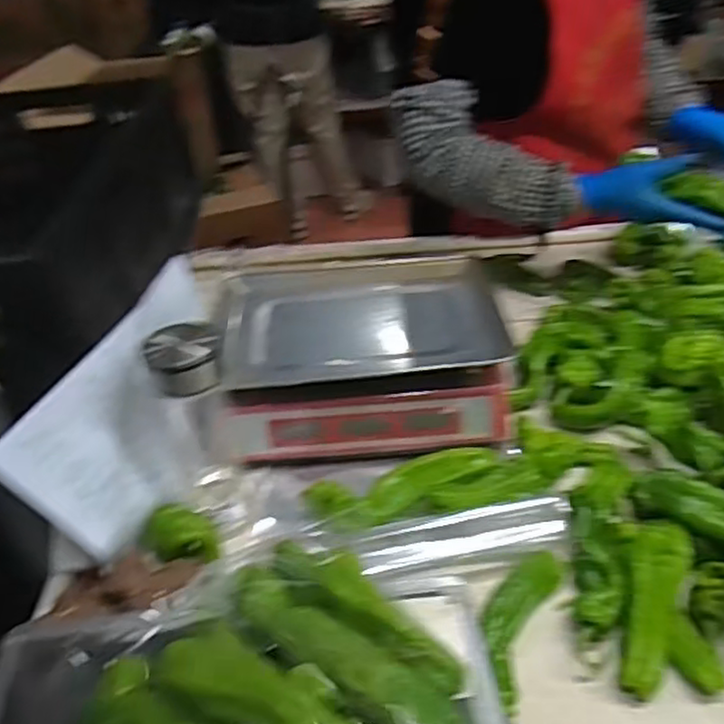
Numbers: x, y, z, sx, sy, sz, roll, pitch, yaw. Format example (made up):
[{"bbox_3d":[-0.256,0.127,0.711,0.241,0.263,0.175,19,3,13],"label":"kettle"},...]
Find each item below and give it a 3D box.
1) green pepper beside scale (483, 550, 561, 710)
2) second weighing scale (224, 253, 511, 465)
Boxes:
[{"bbox_3d":[0.134,0.223,0.616,0.046,0.027,0.156,15,41,24],"label":"green pepper beside scale"},{"bbox_3d":[-0.005,-0.021,0.869,0.332,0.117,0.286,-6,37,-3],"label":"second weighing scale"}]

